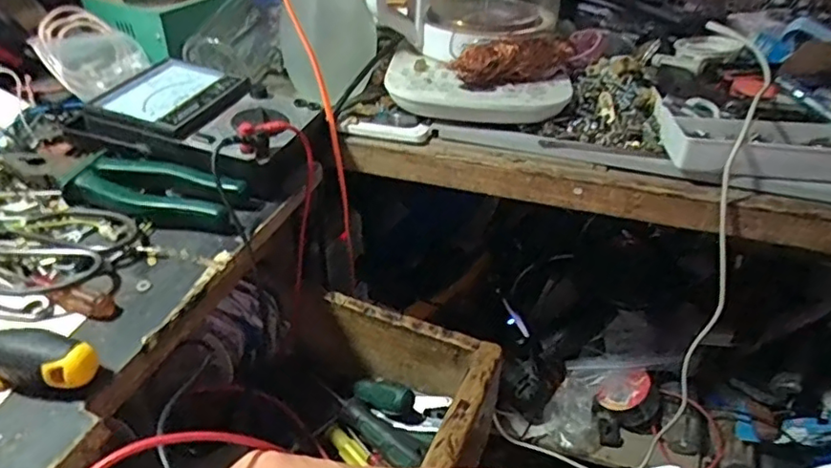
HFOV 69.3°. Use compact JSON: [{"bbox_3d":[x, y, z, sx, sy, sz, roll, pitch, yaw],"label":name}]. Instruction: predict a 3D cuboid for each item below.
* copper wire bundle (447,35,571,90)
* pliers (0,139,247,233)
[{"bbox_3d":[0.089,-0.155,0.539,0.113,0.035,0.029,-12,39,-17],"label":"copper wire bundle"},{"bbox_3d":[-0.225,-0.038,0.465,0.196,0.025,0.056,15,41,14],"label":"pliers"}]

